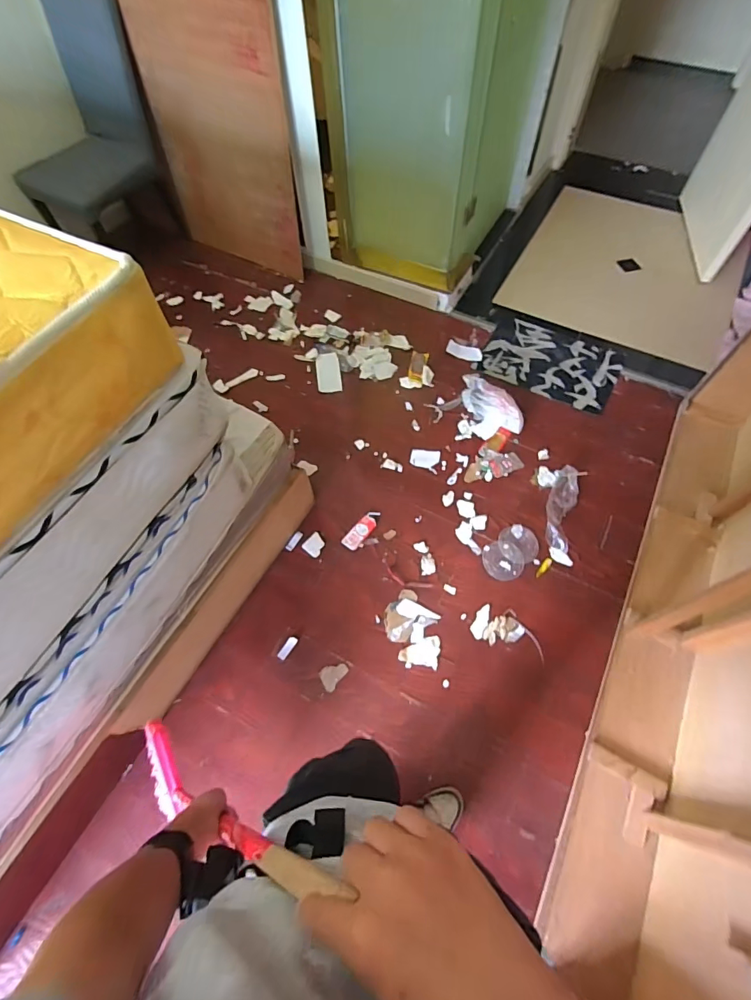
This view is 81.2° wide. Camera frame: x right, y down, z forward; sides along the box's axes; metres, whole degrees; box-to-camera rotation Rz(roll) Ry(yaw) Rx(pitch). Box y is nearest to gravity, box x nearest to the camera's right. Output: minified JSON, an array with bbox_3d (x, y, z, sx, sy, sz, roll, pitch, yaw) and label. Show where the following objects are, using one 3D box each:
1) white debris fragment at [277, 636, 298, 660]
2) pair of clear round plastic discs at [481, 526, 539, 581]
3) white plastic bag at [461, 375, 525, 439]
[{"bbox_3d":[-0.275,0.464,1.370,0.028,0.006,0.077,30,67,16],"label":"white debris fragment"},{"bbox_3d":[0.460,0.177,1.494,0.134,0.010,0.213,40,70,19],"label":"pair of clear round plastic discs"},{"bbox_3d":[0.461,-0.382,1.767,0.181,0.071,0.301,-12,63,-5],"label":"white plastic bag"}]

